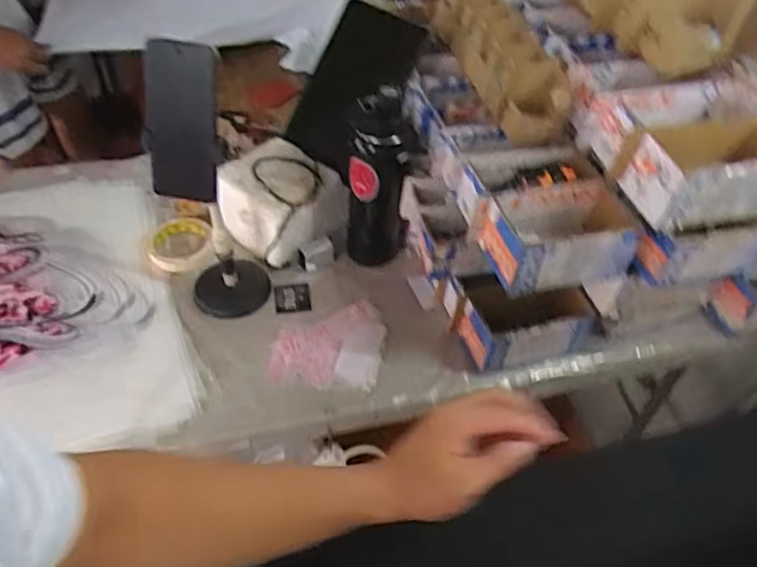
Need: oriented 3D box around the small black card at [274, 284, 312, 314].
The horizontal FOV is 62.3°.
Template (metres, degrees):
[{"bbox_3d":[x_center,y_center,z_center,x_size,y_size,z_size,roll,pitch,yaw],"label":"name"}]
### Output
[{"bbox_3d":[-0.127,0.023,0.928,0.051,0.010,0.056,-5,48,-11],"label":"small black card"}]

